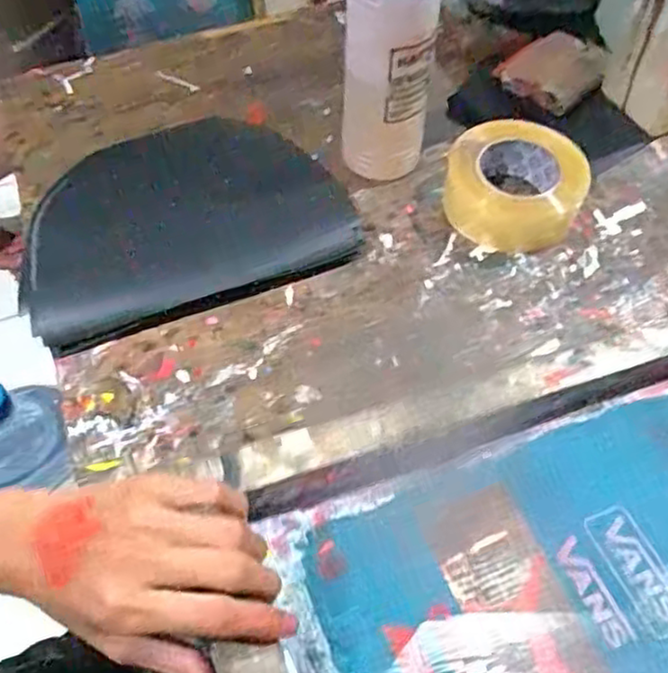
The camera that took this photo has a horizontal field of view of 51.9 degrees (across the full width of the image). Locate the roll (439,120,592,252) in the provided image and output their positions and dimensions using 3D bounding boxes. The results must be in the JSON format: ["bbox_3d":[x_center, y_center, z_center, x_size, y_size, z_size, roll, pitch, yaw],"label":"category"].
[{"bbox_3d":[0.178,-0.151,0.682,0.131,0.064,0.116,19,58,12],"label":"roll"}]

